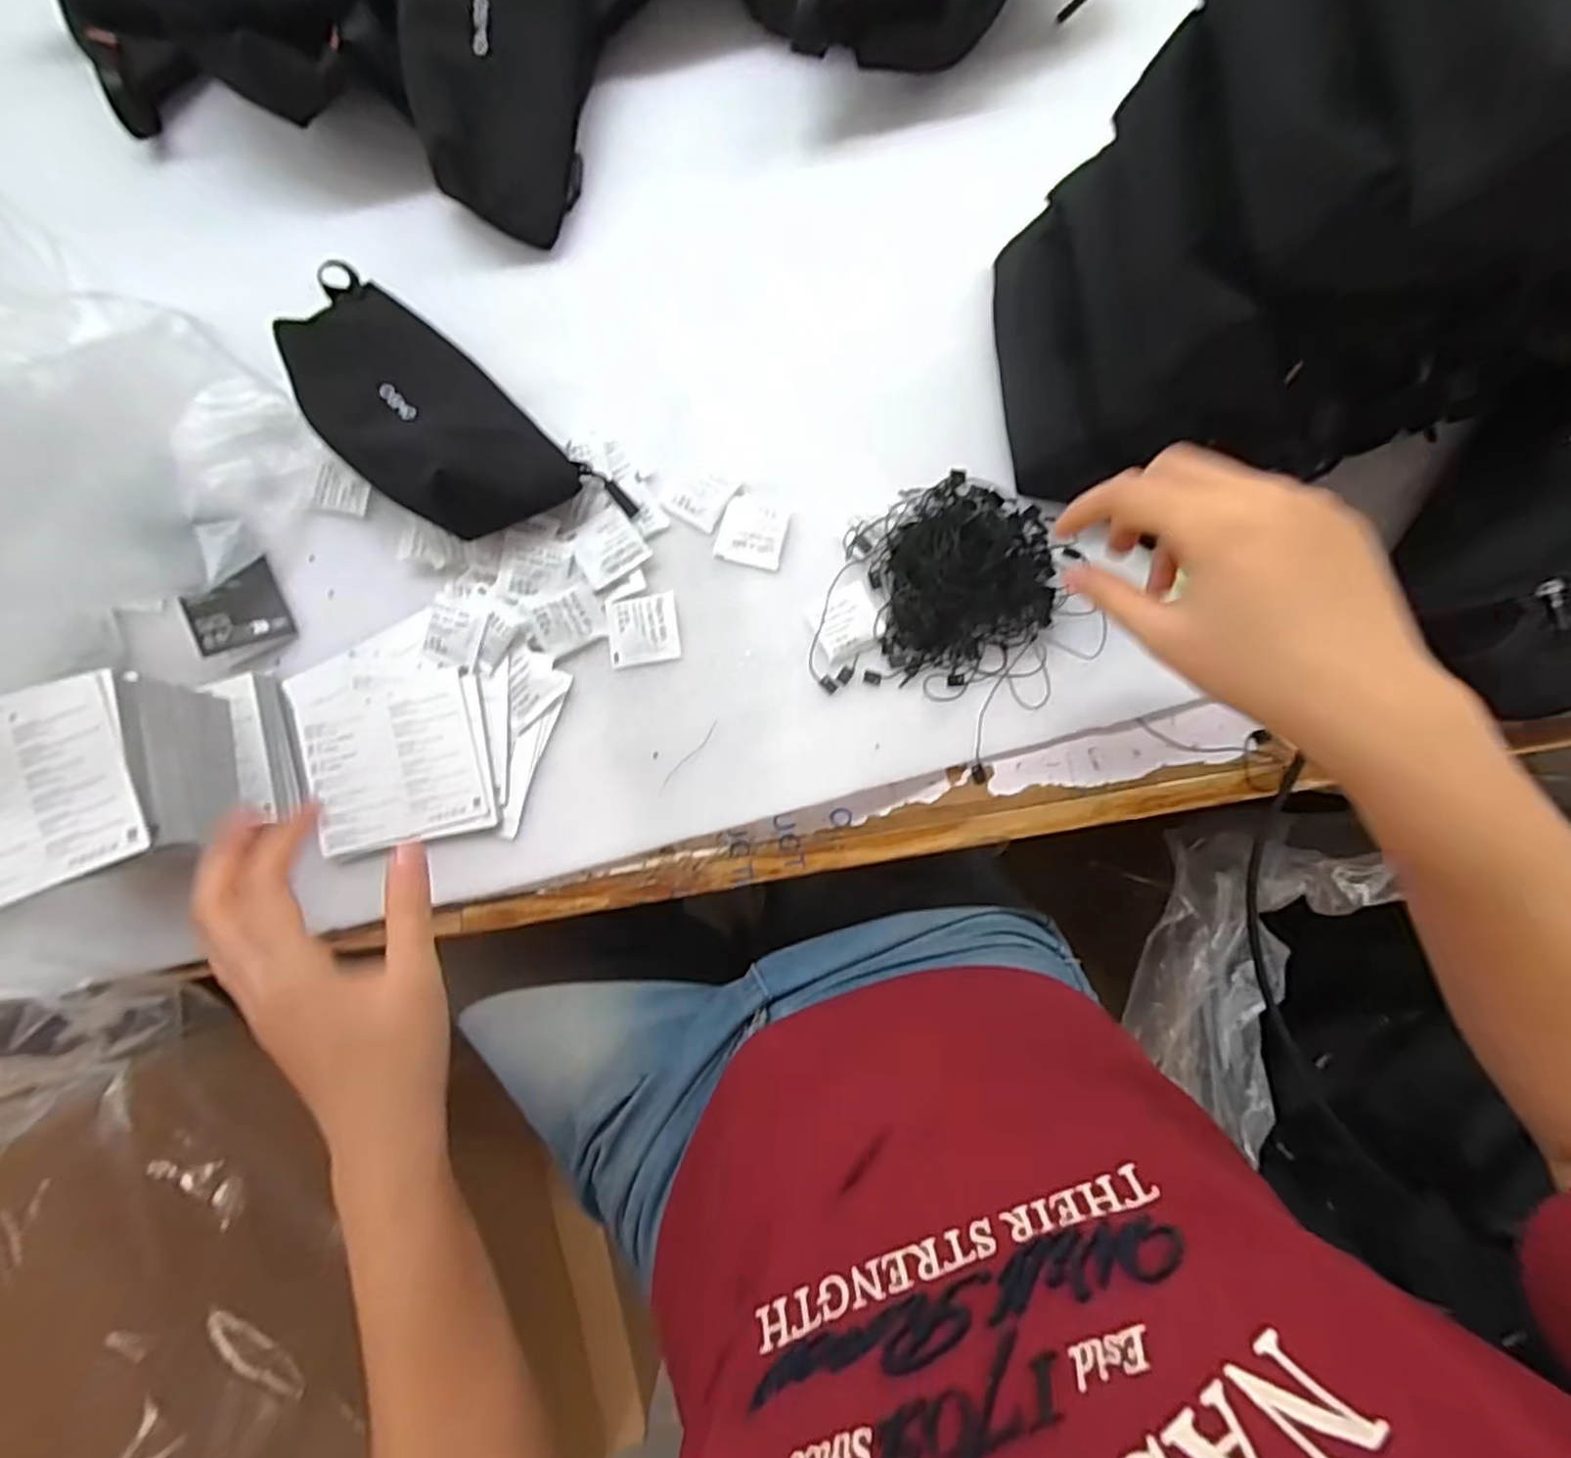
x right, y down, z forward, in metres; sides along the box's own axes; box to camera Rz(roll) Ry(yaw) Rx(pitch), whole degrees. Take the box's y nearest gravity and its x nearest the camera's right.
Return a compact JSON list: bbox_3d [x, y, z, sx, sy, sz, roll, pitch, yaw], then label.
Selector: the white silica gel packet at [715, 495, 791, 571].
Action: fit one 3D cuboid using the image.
[{"bbox_3d":[-0.019,-0.121,0.426,0.040,0.004,0.041,15,89,2],"label":"white silica gel packet"}]

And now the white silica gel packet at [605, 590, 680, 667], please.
[{"bbox_3d":[-0.086,-0.060,0.421,0.043,0.004,0.041,-10,88,2],"label":"white silica gel packet"}]

